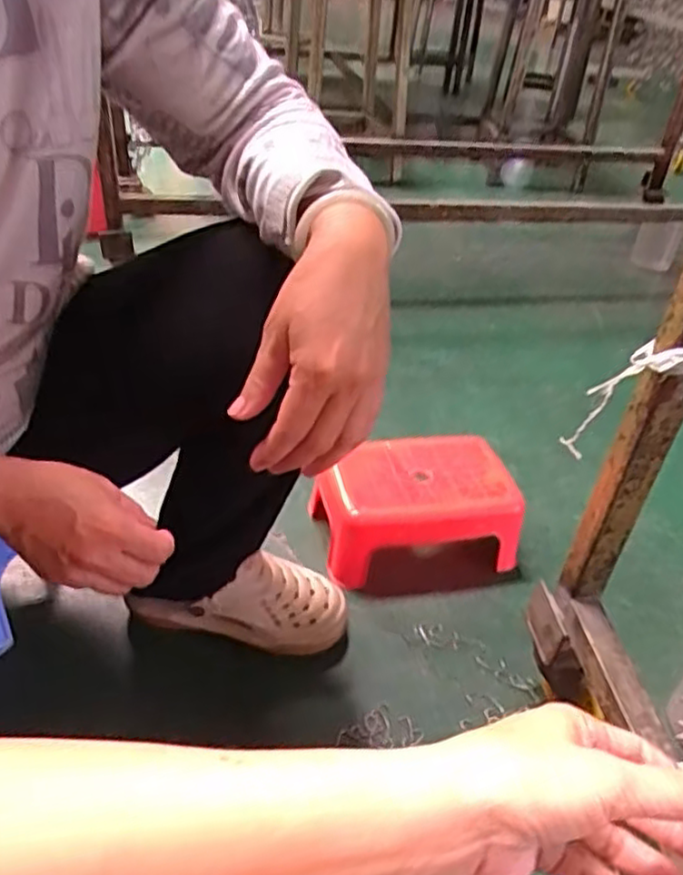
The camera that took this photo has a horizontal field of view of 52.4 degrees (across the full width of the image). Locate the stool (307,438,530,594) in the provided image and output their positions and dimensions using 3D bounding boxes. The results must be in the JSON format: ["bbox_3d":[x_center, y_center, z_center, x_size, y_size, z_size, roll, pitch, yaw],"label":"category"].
[{"bbox_3d":[0.089,0.092,0.887,0.236,0.112,0.168,-6,38,-16],"label":"stool"}]

